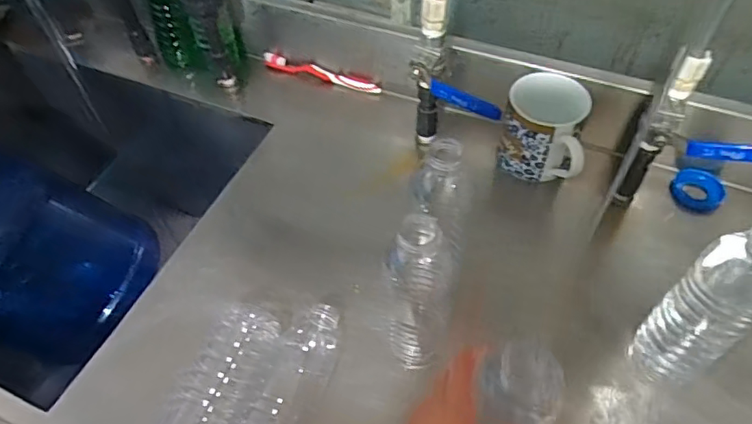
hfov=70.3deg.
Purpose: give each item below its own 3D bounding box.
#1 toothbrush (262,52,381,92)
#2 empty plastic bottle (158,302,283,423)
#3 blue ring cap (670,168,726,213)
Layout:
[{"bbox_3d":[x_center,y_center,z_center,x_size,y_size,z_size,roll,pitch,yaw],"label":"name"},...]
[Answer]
[{"bbox_3d":[-0.081,-0.202,0.785,0.185,0.018,0.024,19,56,16],"label":"toothbrush"},{"bbox_3d":[-0.153,0.183,0.494,0.054,0.063,0.227,15,54,13],"label":"empty plastic bottle"},{"bbox_3d":[0.386,-0.027,0.639,0.055,0.011,0.064,36,62,26],"label":"blue ring cap"}]

